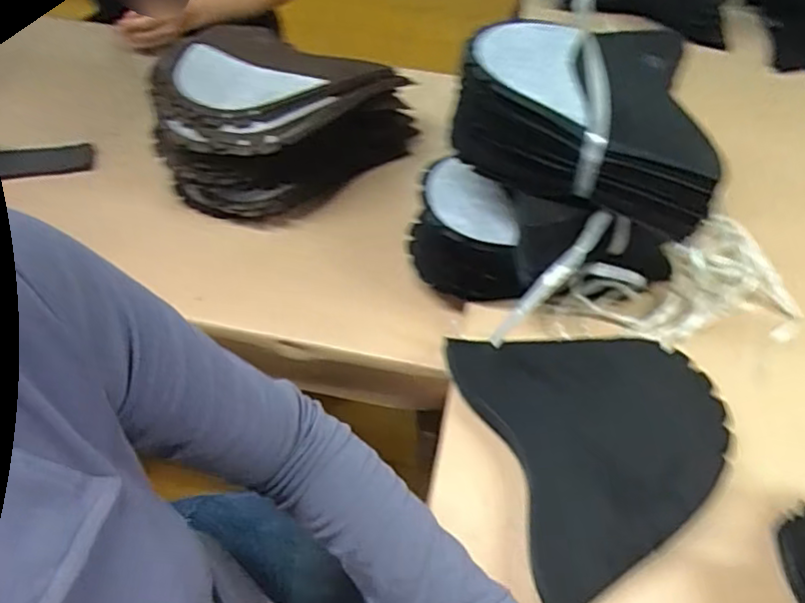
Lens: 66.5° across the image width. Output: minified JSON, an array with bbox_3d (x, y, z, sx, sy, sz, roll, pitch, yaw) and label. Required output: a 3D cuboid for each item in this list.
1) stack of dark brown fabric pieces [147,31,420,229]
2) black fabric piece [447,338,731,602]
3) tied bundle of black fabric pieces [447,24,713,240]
[{"bbox_3d":[-0.148,-0.230,0.787,0.292,0.155,0.240,16,57,11],"label":"stack of dark brown fabric pieces"},{"bbox_3d":[0.184,0.123,0.574,0.214,0.054,0.255,-16,57,-11],"label":"black fabric piece"},{"bbox_3d":[0.176,-0.183,0.583,0.245,0.083,0.177,20,58,13],"label":"tied bundle of black fabric pieces"}]

